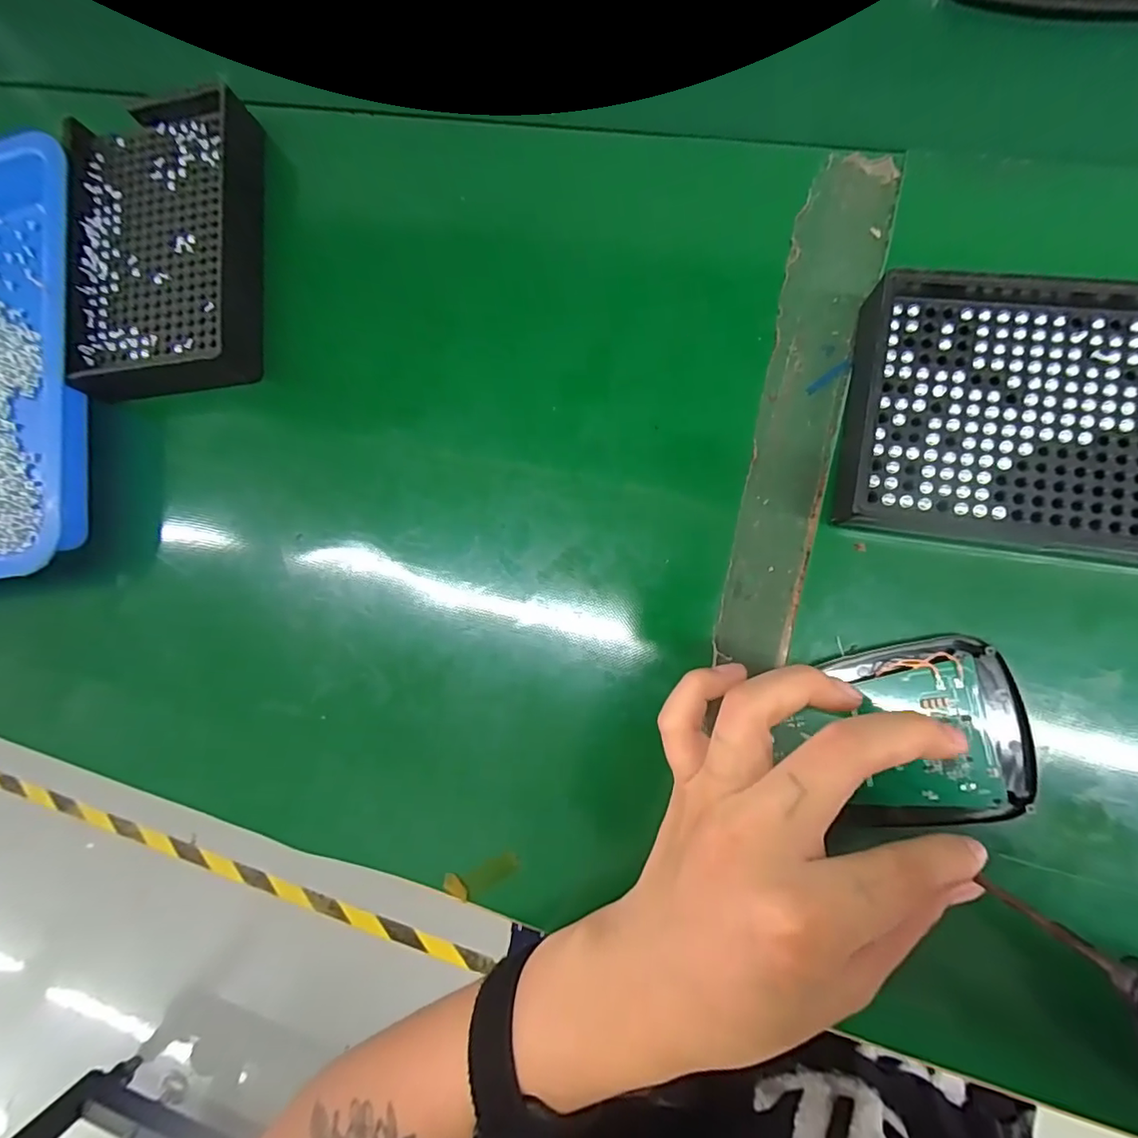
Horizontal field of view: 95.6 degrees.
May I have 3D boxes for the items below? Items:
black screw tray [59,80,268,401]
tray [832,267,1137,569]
[{"bbox_3d":[-0.199,-0.159,0.254,0.094,0.022,0.145,-6,85,8],"label":"black screw tray"},{"bbox_3d":[0.173,-0.054,0.184,0.139,0.024,0.099,9,88,9],"label":"tray"}]

